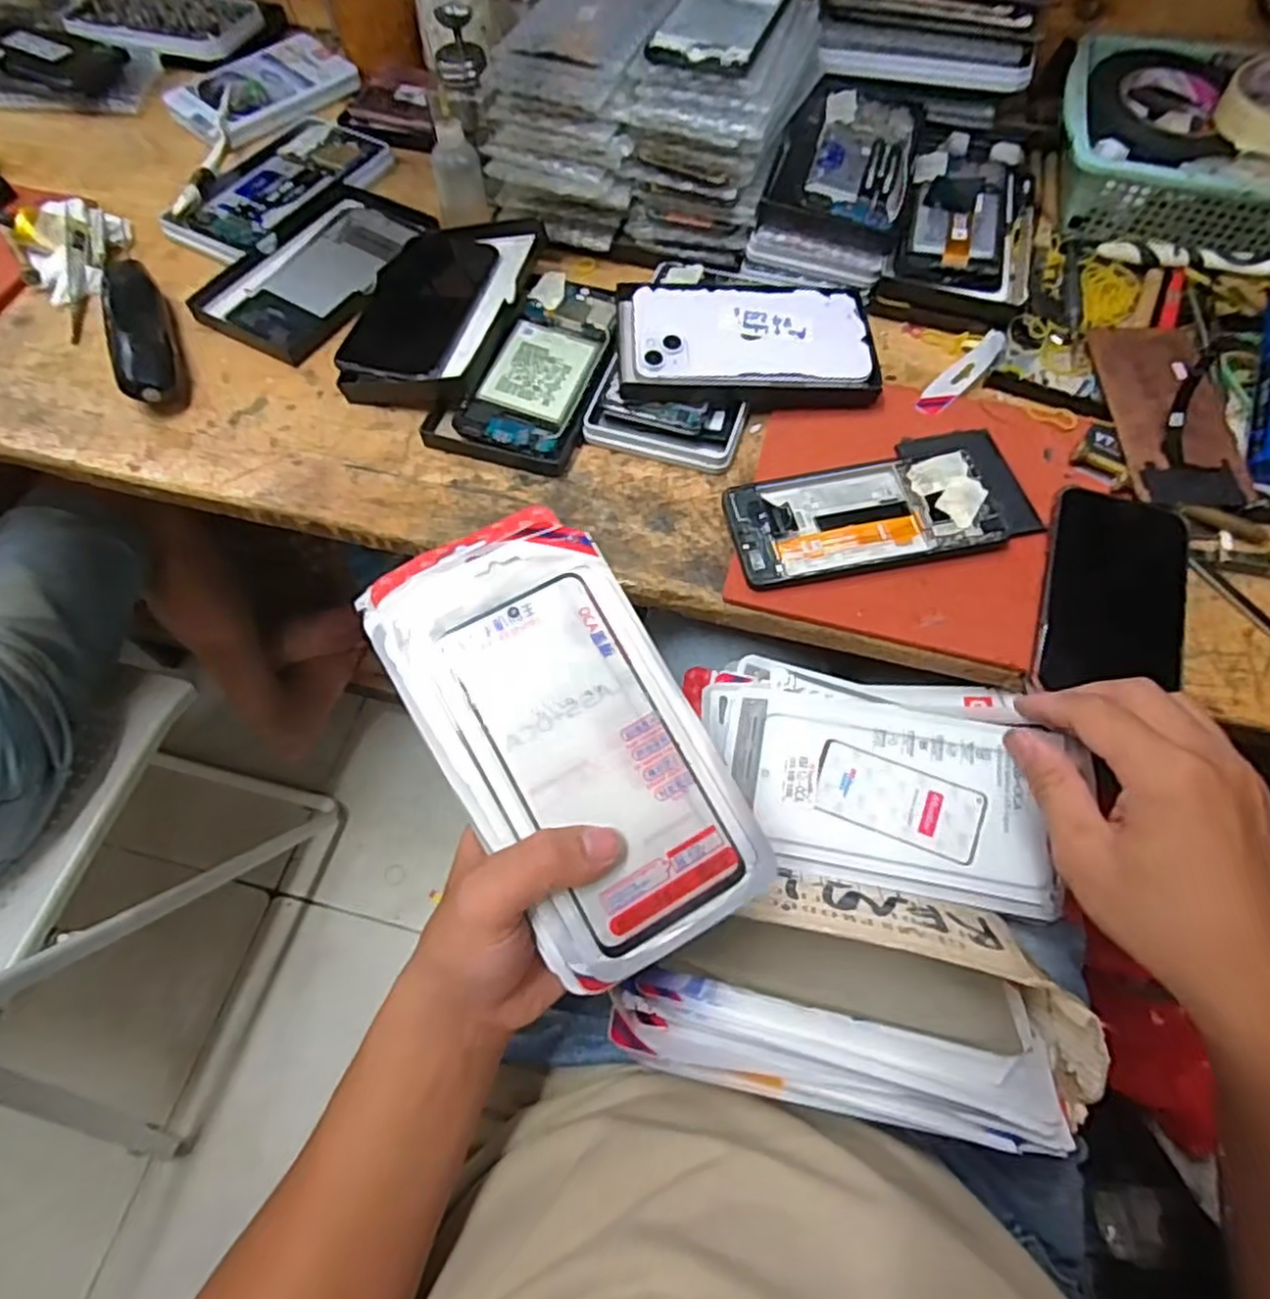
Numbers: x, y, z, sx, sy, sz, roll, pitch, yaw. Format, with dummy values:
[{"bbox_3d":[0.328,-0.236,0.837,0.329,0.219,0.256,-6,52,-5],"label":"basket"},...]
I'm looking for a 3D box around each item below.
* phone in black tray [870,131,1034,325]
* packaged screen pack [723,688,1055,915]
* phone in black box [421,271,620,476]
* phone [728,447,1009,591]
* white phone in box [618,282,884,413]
[{"bbox_3d":[0.255,-0.337,0.565,0.103,0.026,0.212,14,67,7],"label":"phone in black tray"},{"bbox_3d":[0.139,0.079,0.411,0.173,0.014,0.102,10,67,6],"label":"packaged screen pack"},{"bbox_3d":[-0.068,-0.200,0.509,0.097,0.018,0.168,17,68,9],"label":"phone in black box"},{"bbox_3d":[0.138,-0.085,0.451,0.158,0.011,0.080,-10,66,-3],"label":"phone"},{"bbox_3d":[0.076,-0.213,0.502,0.172,0.021,0.092,-2,66,1],"label":"white phone in box"}]

